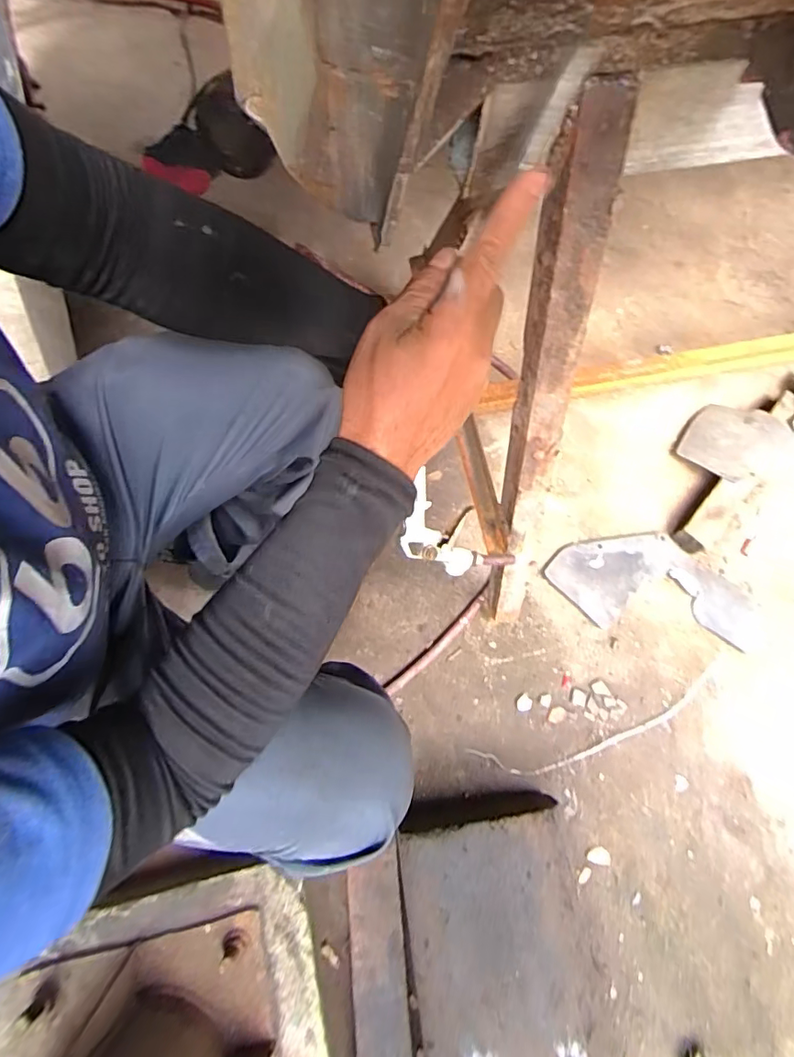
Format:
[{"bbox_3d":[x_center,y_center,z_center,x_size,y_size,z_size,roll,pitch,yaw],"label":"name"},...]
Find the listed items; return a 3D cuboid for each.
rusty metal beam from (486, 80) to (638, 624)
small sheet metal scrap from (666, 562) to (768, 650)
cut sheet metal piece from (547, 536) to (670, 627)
[{"bbox_3d":[0.141,-0.076,0.551,0.044,0.615,0.032,-8,48,-4],"label":"rusty metal beam"},{"bbox_3d":[0.506,0.121,0.825,0.168,0.010,0.085,44,78,11],"label":"small sheet metal scrap"},{"bbox_3d":[0.343,0.056,0.839,0.185,0.006,0.126,-39,78,-11],"label":"cut sheet metal piece"}]

